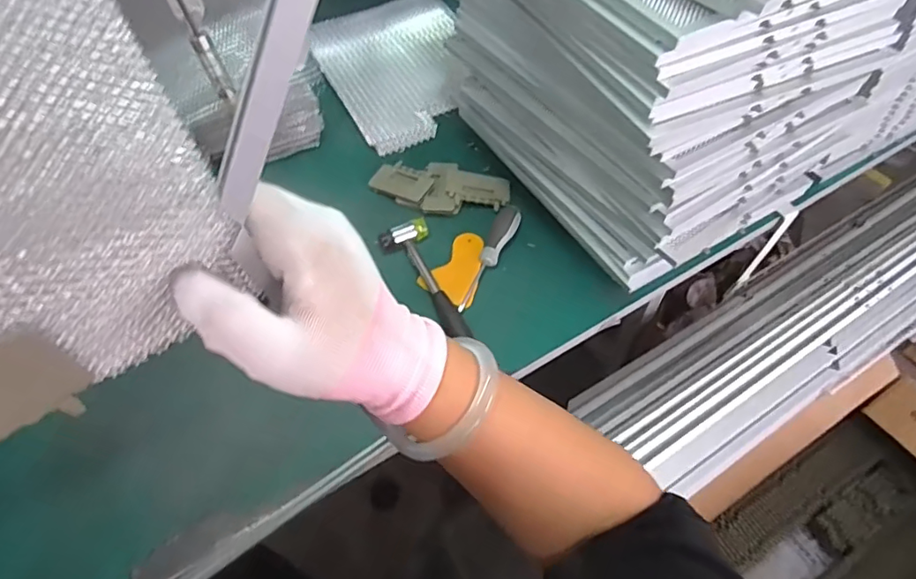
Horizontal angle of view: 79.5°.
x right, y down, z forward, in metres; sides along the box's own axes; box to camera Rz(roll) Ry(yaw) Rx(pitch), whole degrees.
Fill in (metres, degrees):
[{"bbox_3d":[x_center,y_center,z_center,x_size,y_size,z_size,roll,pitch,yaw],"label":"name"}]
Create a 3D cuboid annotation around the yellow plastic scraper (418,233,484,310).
[{"bbox_3d":[0.005,-0.027,0.667,0.067,0.005,0.096,27,62,17],"label":"yellow plastic scraper"}]

